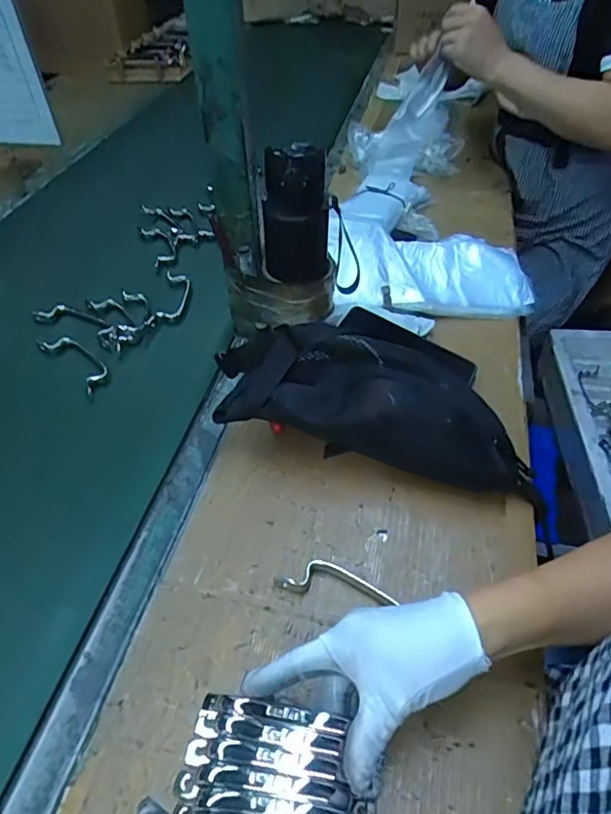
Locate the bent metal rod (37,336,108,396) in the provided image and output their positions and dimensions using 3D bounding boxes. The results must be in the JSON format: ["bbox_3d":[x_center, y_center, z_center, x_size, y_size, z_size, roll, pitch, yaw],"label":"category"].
[{"bbox_3d":[-0.280,-0.060,0.662,0.115,0.019,0.043,32,54,29],"label":"bent metal rod"}]

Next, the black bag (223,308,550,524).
[{"bbox_3d":[0.070,-0.009,0.546,0.325,0.104,0.125,10,46,12],"label":"black bag"}]

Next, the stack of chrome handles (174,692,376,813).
[{"bbox_3d":[-0.018,0.241,0.343,0.133,0.043,0.087,7,46,9],"label":"stack of chrome handles"}]

